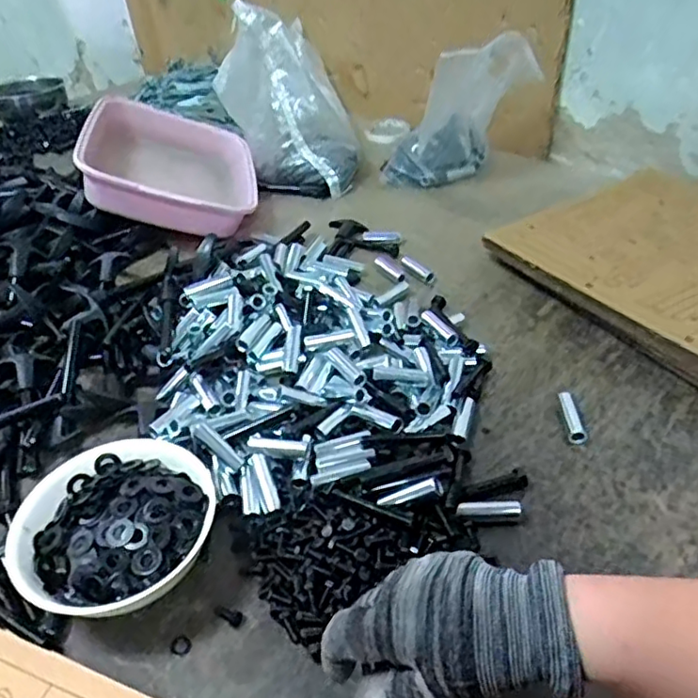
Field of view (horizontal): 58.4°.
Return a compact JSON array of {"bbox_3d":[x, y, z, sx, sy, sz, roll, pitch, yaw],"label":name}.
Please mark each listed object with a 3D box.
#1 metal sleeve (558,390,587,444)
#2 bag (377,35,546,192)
[{"bbox_3d":[0.194,0.060,0.544,0.015,0.014,0.053,1,39,4],"label":"metal sleeve"},{"bbox_3d":[0.158,-0.331,0.900,0.137,0.260,0.073,33,41,-9],"label":"bag"}]

